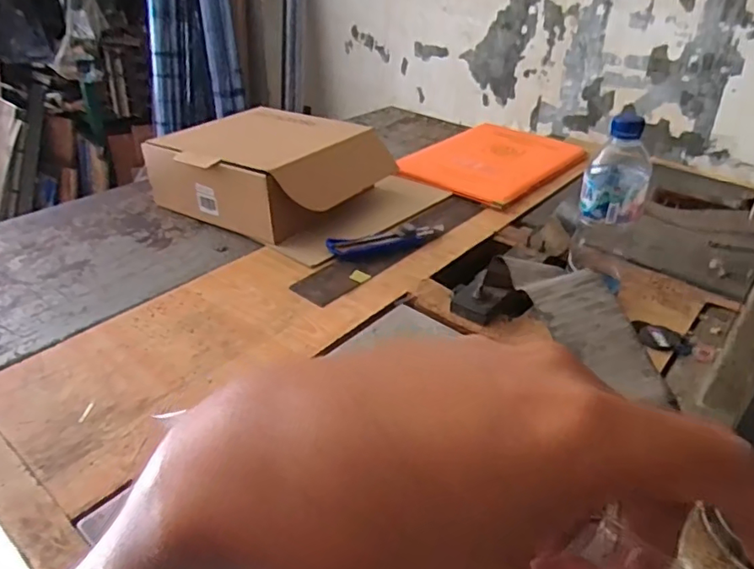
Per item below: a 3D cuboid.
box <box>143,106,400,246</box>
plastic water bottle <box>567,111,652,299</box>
[{"bbox_3d":[-0.158,-0.193,0.897,0.293,0.112,0.290,22,37,28],"label":"box"},{"bbox_3d":[0.258,-0.081,0.629,0.068,0.199,0.059,15,35,19],"label":"plastic water bottle"}]

